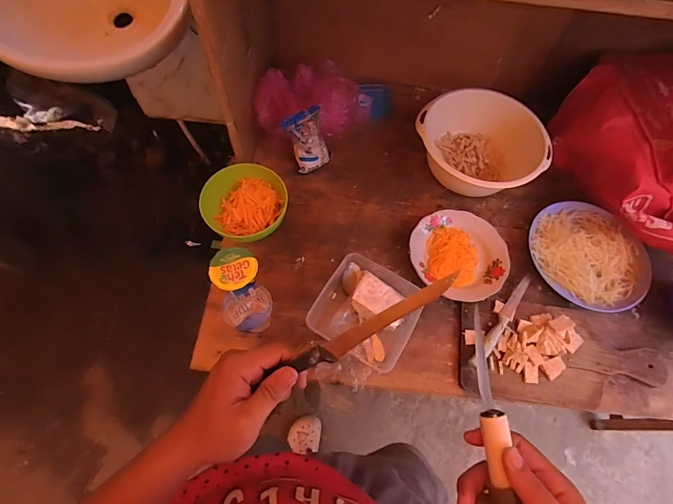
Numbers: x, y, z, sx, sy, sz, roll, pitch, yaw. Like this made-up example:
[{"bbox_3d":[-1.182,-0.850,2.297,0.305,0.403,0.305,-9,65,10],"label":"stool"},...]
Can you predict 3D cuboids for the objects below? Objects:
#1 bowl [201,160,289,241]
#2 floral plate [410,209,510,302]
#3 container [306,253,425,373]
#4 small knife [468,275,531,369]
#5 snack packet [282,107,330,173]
[{"bbox_3d":[-0.162,-0.086,0.671,0.147,0.075,0.137,1,65,-2],"label":"bowl"},{"bbox_3d":[0.229,0.001,0.678,0.176,0.027,0.170,1,65,-2],"label":"floral plate"},{"bbox_3d":[0.054,0.096,0.613,0.159,0.048,0.166,29,67,11],"label":"container"},{"bbox_3d":[0.288,0.118,0.624,0.020,0.014,0.200,37,69,14],"label":"small knife"},{"bbox_3d":[-0.053,-0.217,0.715,0.082,0.110,0.058,-36,71,-17],"label":"snack packet"}]

